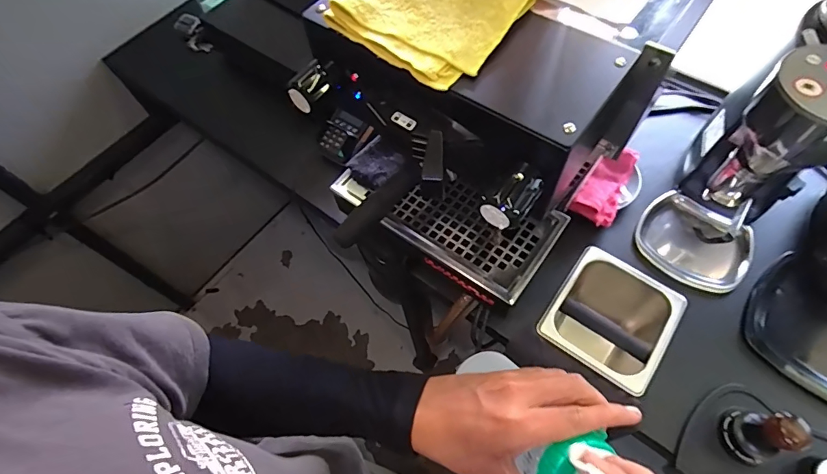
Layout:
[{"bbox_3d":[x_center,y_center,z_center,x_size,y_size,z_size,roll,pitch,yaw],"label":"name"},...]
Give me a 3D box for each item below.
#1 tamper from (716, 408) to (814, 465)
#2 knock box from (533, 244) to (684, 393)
[{"bbox_3d":[0.426,0.233,0.529,0.068,0.092,0.066,-11,62,-2],"label":"tamper"},{"bbox_3d":[0.304,0.147,0.722,0.168,0.156,0.176,32,69,19],"label":"knock box"}]

